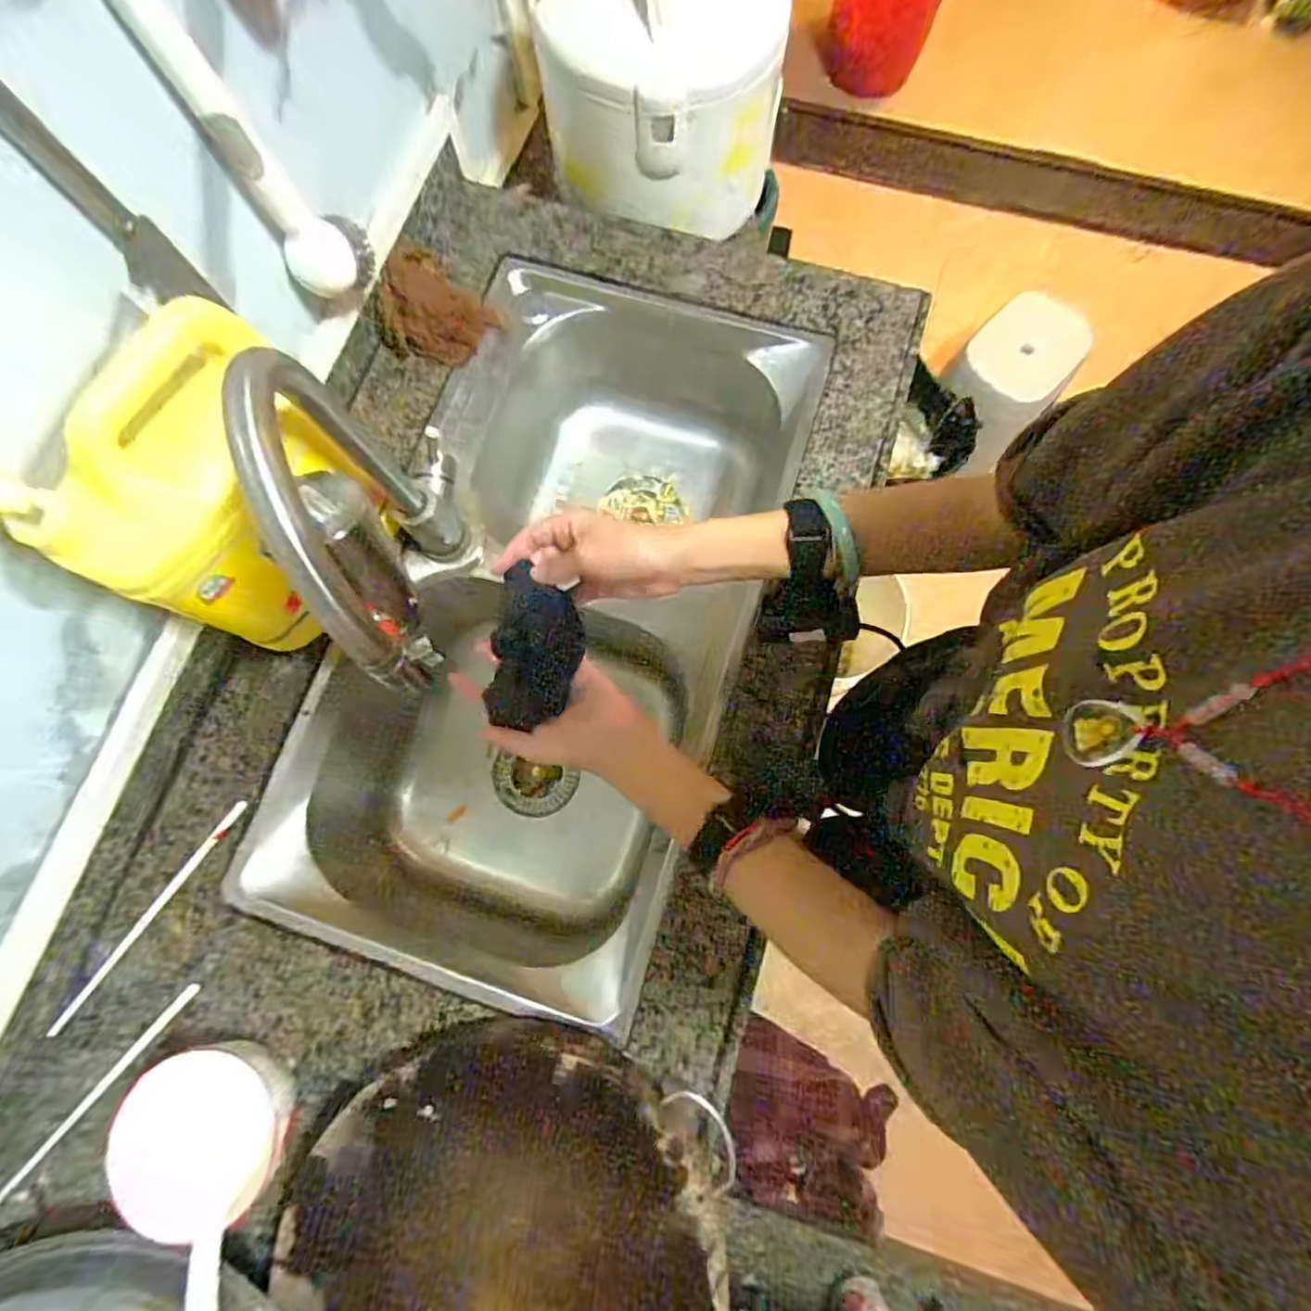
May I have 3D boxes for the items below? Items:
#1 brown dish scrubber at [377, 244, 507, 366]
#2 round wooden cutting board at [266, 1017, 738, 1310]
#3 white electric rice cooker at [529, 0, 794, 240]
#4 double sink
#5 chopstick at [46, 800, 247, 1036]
[{"bbox_3d":[-0.258,-0.386,0.704,0.122,0.021,0.114,35,75,-20],"label":"brown dish scrubber"},{"bbox_3d":[-0.121,0.478,0.485,0.325,0.057,0.331,0,77,0],"label":"round wooden cutting board"},{"bbox_3d":[0.009,-0.679,0.732,0.275,0.198,0.257,-5,77,-1],"label":"white electric rice cooker"},{"bbox_3d":[-0.103,-0.044,0.738,0.391,0.234,0.756,17,78,4],"label":"double sink"},{"bbox_3d":[-0.464,0.237,0.570,0.010,0.007,0.242,35,80,8],"label":"chopstick"}]

